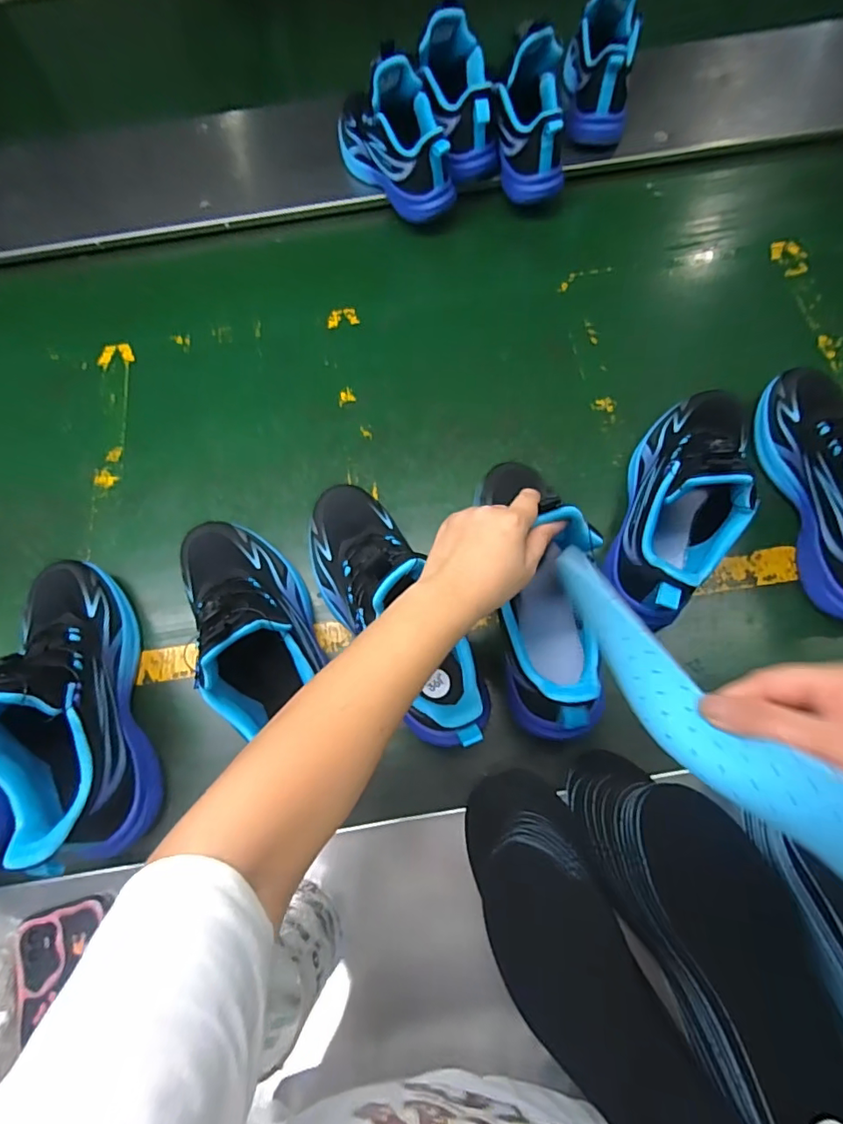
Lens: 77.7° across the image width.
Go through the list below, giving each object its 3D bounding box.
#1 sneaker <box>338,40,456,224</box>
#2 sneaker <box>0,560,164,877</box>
[{"bbox_3d":[-0.039,-0.568,0.687,0.094,0.135,0.205,-25,76,-6],"label":"sneaker"},{"bbox_3d":[-0.319,0.105,0.449,0.087,0.155,0.257,-19,69,-6],"label":"sneaker"}]

